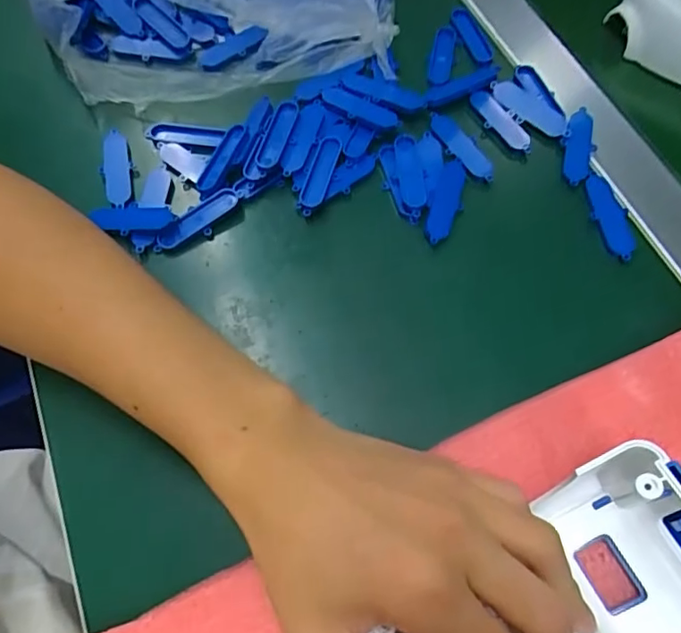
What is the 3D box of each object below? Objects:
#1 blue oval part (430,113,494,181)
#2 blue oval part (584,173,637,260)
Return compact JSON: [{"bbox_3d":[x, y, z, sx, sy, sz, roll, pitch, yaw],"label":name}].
[{"bbox_3d":[0.073,-0.104,0.334,0.019,0.004,0.054,-33,69,-14],"label":"blue oval part"},{"bbox_3d":[0.153,-0.057,0.311,0.020,0.005,0.053,-14,66,-7],"label":"blue oval part"}]

